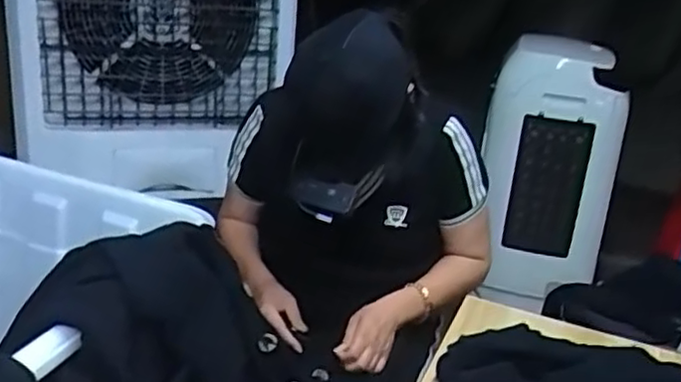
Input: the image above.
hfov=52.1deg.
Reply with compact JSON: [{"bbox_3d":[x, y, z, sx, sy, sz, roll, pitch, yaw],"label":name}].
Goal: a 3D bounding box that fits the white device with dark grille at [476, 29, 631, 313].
[{"bbox_3d":[0.534,-0.033,1.816,0.318,0.677,0.181,14,23,21],"label":"white device with dark grille"}]

